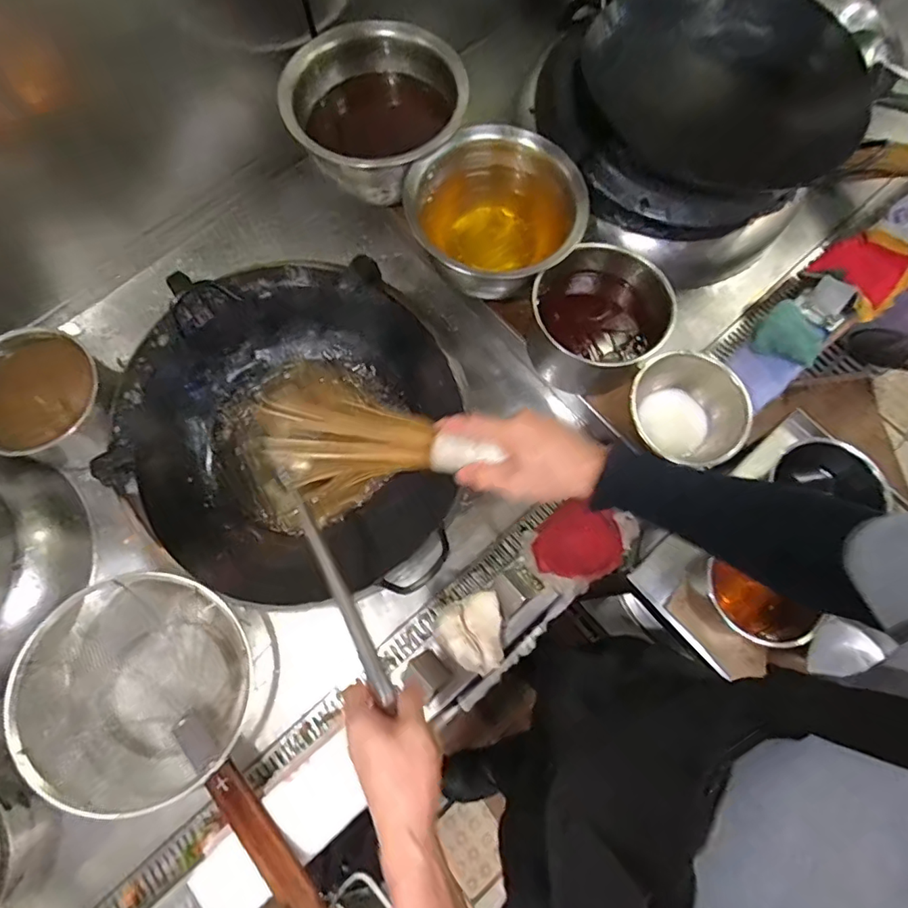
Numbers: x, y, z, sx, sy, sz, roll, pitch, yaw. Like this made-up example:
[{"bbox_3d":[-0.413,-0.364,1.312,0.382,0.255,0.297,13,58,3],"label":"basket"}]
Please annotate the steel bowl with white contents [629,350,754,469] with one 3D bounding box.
[{"bbox_3d":[0.335,-0.050,0.792,0.170,0.121,0.158,38,78,10],"label":"steel bowl with white contents"}]

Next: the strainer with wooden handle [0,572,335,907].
[{"bbox_3d":[-0.327,0.389,0.662,0.637,0.146,0.258,35,77,24],"label":"strainer with wooden handle"}]

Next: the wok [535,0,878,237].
[{"bbox_3d":[0.375,-0.607,0.871,0.457,0.131,0.466,0,74,1],"label":"wok"}]

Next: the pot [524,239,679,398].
[{"bbox_3d":[0.209,-0.199,0.796,0.187,0.125,0.171,0,74,1],"label":"pot"}]

